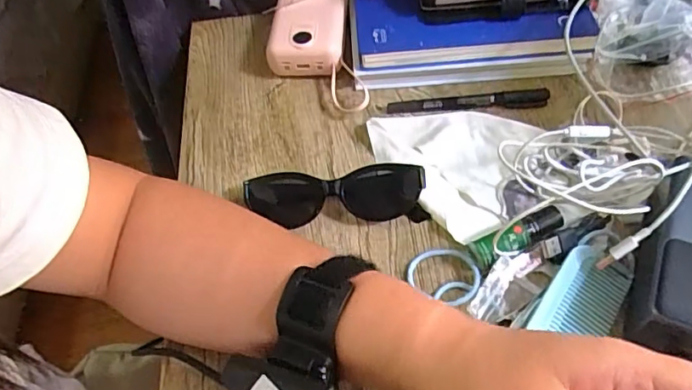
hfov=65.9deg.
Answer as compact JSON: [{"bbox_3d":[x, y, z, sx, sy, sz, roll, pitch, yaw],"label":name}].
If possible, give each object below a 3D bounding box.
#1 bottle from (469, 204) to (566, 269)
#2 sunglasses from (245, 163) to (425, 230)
[{"bbox_3d":[0.122,0.028,0.372,0.070,0.027,0.021,-19,56,-9],"label":"bottle"},{"bbox_3d":[-0.009,-0.001,0.406,0.136,0.025,0.039,-1,55,3],"label":"sunglasses"}]

